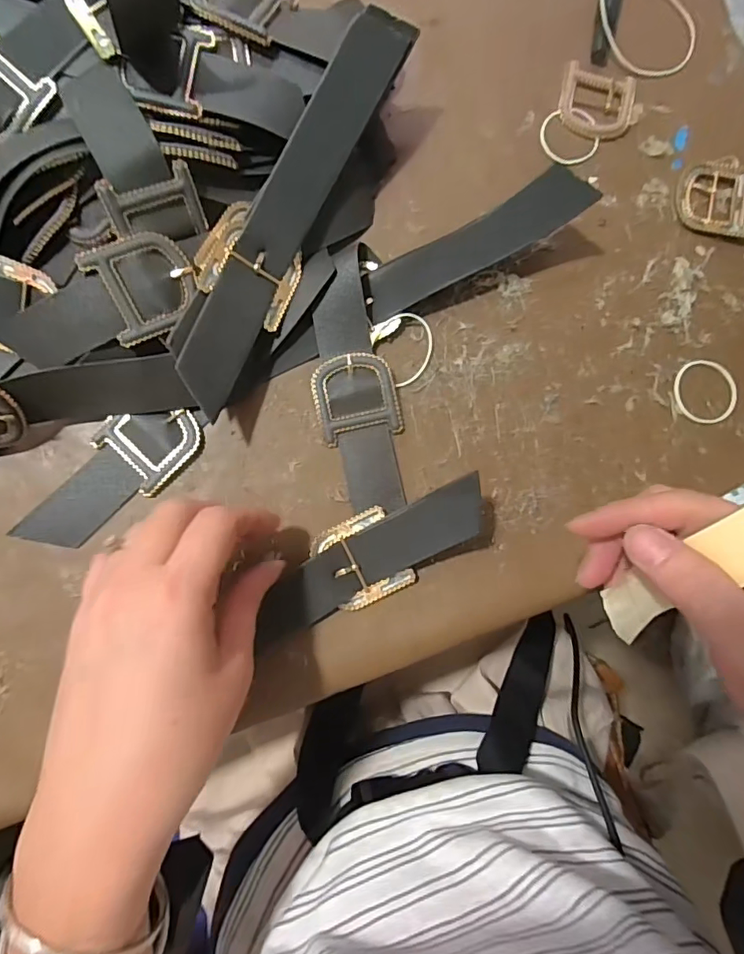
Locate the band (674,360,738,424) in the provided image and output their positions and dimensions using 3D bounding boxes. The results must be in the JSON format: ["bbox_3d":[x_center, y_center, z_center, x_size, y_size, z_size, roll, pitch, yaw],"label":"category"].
[{"bbox_3d":[0.208,-0.054,0.318,0.039,0.004,0.040,-10,85,-6],"label":"band"}]

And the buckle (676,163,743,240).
[{"bbox_3d":[0.223,-0.178,0.327,0.052,0.008,0.049,4,84,-4],"label":"buckle"}]

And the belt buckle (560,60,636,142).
[{"bbox_3d":[0.147,-0.243,0.332,0.047,0.004,0.049,11,84,-4],"label":"belt buckle"}]

